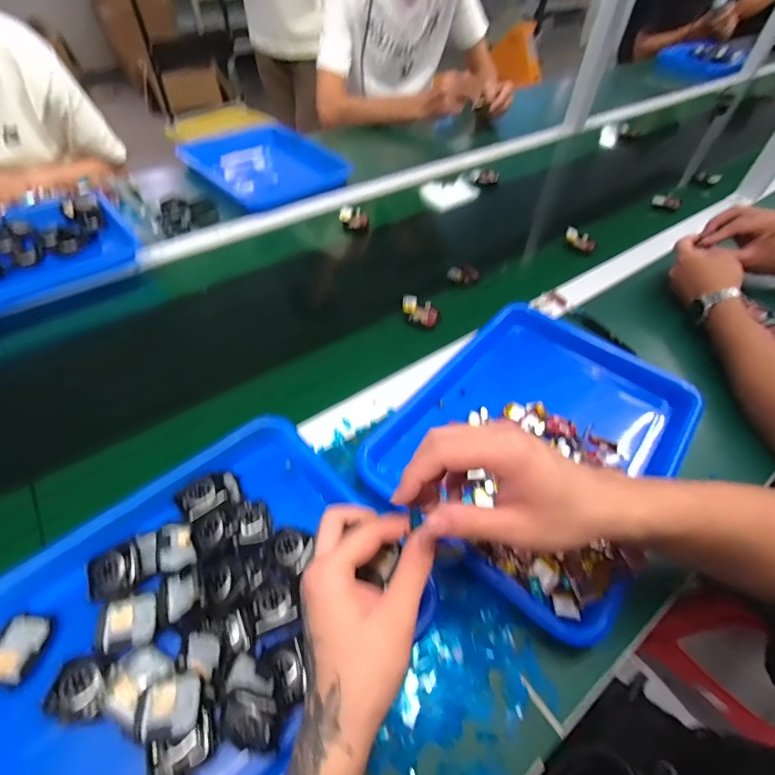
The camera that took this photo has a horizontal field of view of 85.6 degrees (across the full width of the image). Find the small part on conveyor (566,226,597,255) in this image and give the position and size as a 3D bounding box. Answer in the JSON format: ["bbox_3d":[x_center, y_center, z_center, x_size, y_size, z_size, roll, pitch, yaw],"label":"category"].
[{"bbox_3d":[0.335,-0.256,0.728,0.058,0.028,0.017,44,61,12],"label":"small part on conveyor"}]

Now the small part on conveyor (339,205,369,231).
[{"bbox_3d":[-0.060,-0.304,0.750,0.051,0.028,0.040,1,52,-2],"label":"small part on conveyor"}]

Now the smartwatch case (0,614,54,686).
[{"bbox_3d":[-0.279,0.196,0.314,0.032,0.009,0.044,13,52,8],"label":"smartwatch case"}]

